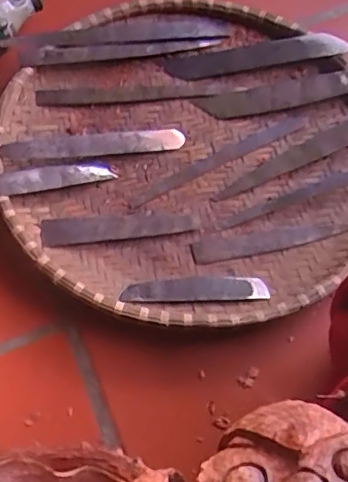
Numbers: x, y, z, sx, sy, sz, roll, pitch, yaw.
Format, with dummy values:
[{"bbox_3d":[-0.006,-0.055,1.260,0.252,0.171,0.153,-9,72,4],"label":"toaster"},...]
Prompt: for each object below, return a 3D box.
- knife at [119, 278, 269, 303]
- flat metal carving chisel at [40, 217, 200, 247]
[{"bbox_3d":[0.016,0.039,0.436,0.112,0.005,0.022,-3,45,0],"label":"knife"},{"bbox_3d":[-0.046,-0.012,0.466,0.128,0.005,0.025,-5,58,-6],"label":"flat metal carving chisel"}]

